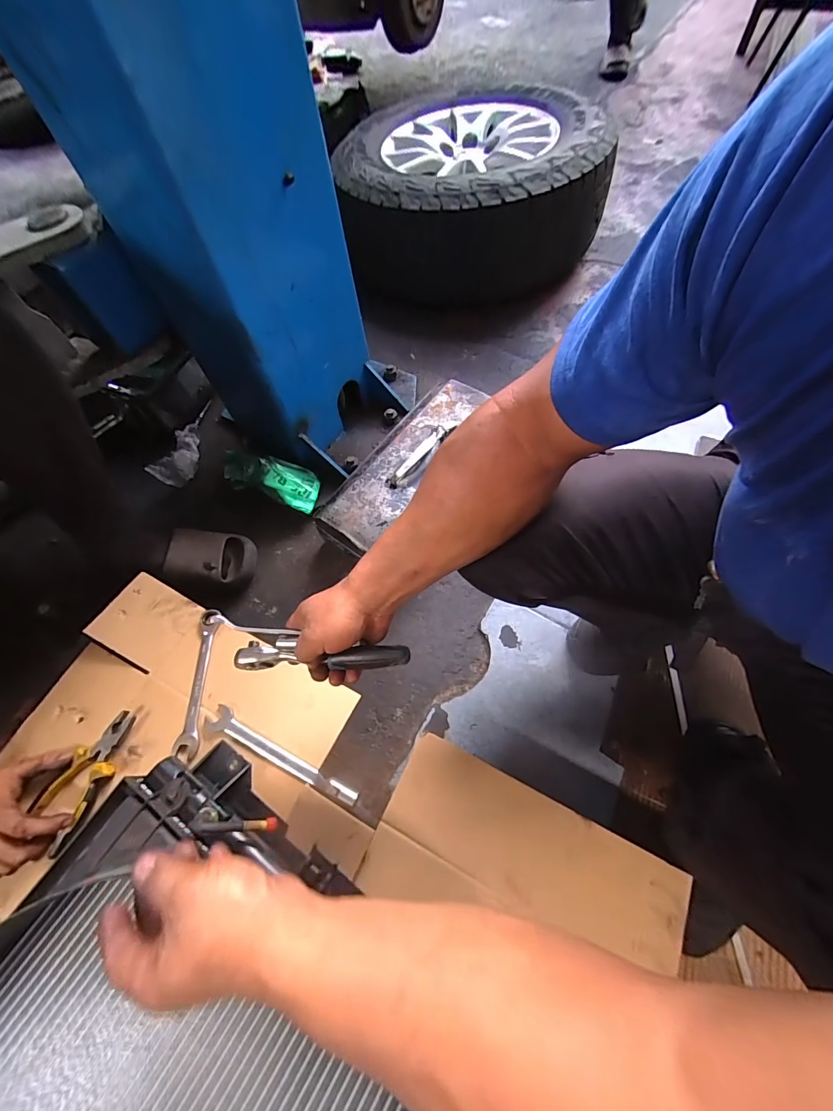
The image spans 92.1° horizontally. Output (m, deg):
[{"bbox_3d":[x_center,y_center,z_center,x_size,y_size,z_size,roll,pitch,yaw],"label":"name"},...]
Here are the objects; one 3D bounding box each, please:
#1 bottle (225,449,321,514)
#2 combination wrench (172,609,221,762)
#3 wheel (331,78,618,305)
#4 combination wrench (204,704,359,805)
[{"bbox_3d":[-0.286,-0.162,0.805,0.186,0.065,0.081,20,58,-13],"label":"bottle"},{"bbox_3d":[-0.327,0.183,0.605,0.032,0.015,0.218,-5,62,1],"label":"combination wrench"},{"bbox_3d":[0.166,-1.007,1.147,0.670,0.320,0.655,0,59,0],"label":"wheel"},{"bbox_3d":[-0.185,0.269,0.547,0.237,0.015,0.033,20,66,14],"label":"combination wrench"}]

